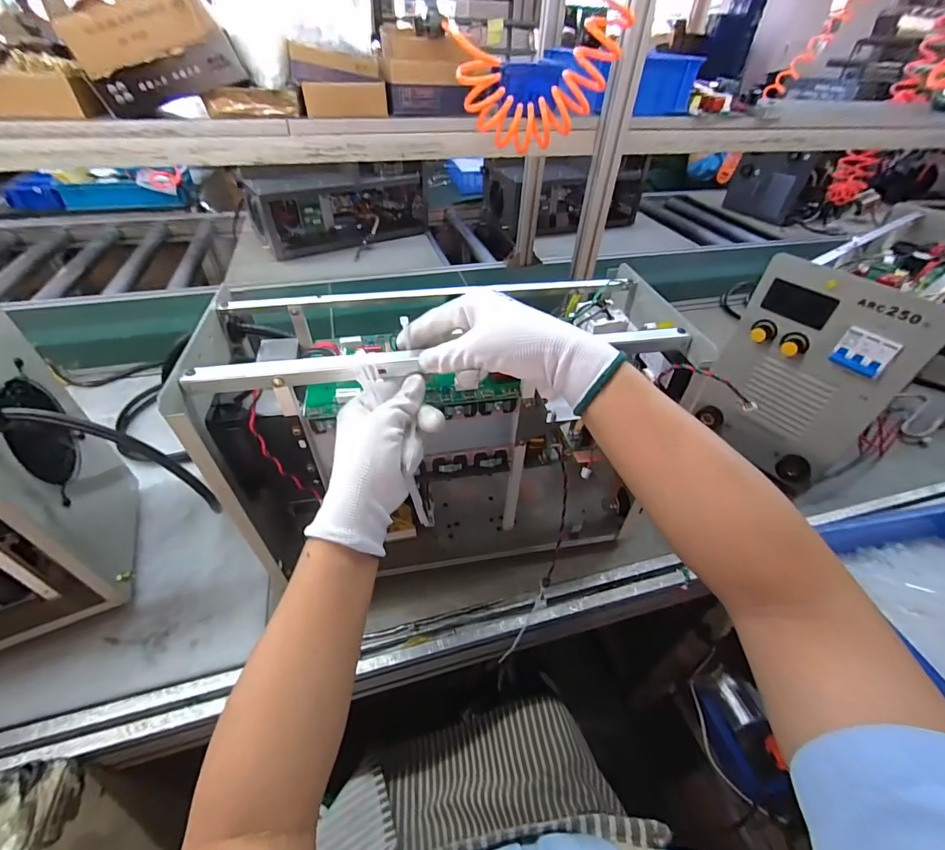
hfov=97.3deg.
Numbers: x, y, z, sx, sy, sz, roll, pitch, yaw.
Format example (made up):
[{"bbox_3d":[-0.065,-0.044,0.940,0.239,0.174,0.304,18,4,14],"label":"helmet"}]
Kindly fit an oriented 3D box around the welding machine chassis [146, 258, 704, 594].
[{"bbox_3d":[-0.024,0.006,0.506,0.456,0.298,0.199,-7,44,-10],"label":"welding machine chassis"}]

